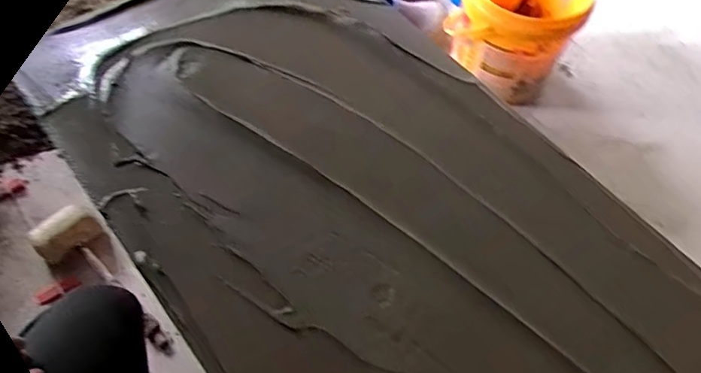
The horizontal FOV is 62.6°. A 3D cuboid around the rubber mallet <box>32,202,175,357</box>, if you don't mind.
[{"bbox_3d":[-0.380,0.155,0.910,0.291,0.052,0.103,47,66,3],"label":"rubber mallet"}]

